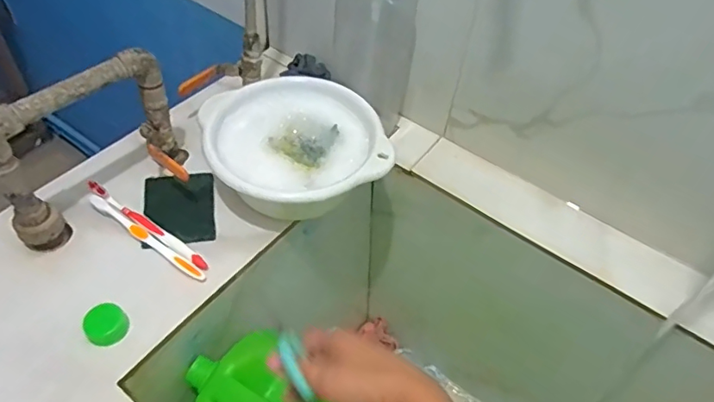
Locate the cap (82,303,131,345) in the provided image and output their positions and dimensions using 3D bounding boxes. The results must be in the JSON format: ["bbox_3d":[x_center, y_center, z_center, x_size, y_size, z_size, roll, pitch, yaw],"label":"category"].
[{"bbox_3d":[-0.248,0.121,0.518,0.036,0.024,0.038,2,50,-3],"label":"cap"}]

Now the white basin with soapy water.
[{"bbox_3d":[-0.075,-0.056,0.636,0.195,0.080,0.191,2,50,-3],"label":"white basin with soapy water"}]

